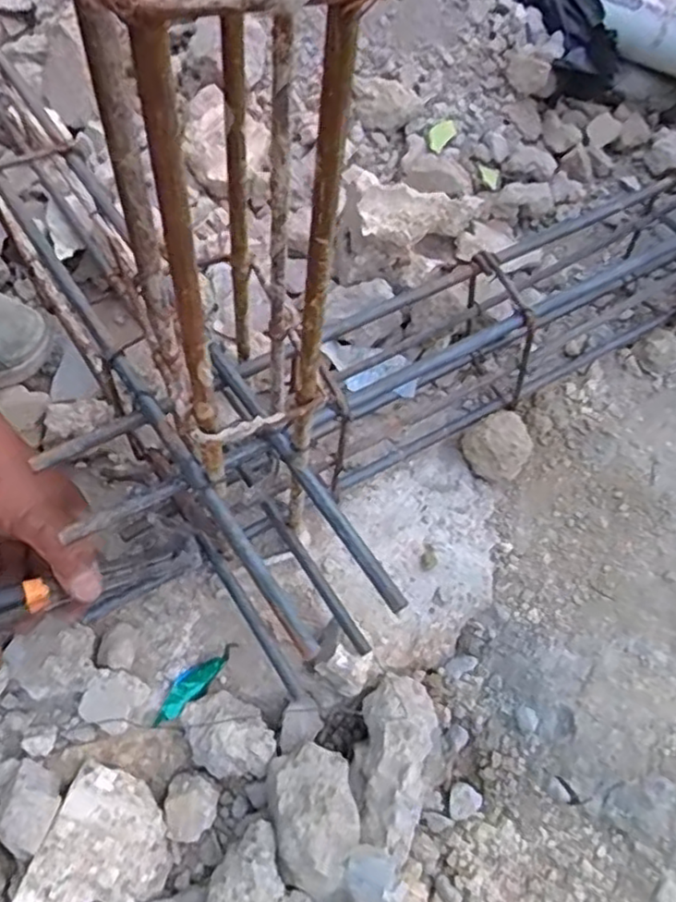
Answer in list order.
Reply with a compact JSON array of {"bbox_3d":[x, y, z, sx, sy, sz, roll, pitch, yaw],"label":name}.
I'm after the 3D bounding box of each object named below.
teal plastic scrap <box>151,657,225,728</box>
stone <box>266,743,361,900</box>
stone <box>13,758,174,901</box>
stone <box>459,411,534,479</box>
[{"bbox_3d":[-0.104,0.165,0.468,0.022,0.010,0.057,30,65,14],"label":"teal plastic scrap"},{"bbox_3d":[-0.014,0.219,0.406,0.050,0.035,0.078,-12,63,-8],"label":"stone"},{"bbox_3d":[-0.140,0.240,0.413,0.071,0.032,0.077,15,63,7],"label":"stone"},{"bbox_3d":[0.132,-0.004,0.555,0.050,0.040,0.050,1,62,-1],"label":"stone"}]

